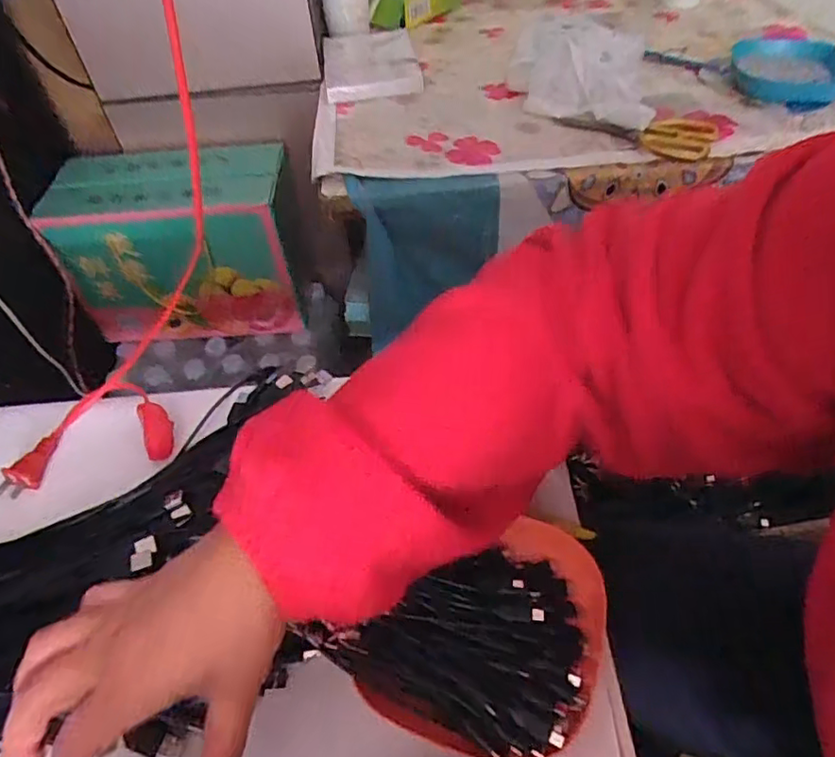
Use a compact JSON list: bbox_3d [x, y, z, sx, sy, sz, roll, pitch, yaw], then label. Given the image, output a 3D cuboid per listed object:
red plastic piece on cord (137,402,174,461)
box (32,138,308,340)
[{"bbox_3d":[-0.208,0.041,0.479,0.023,0.006,0.057,-21,52,-14],"label":"red plastic piece on cord"},{"bbox_3d":[-0.345,-0.208,0.931,0.339,0.234,0.170,-3,50,1],"label":"box"}]

